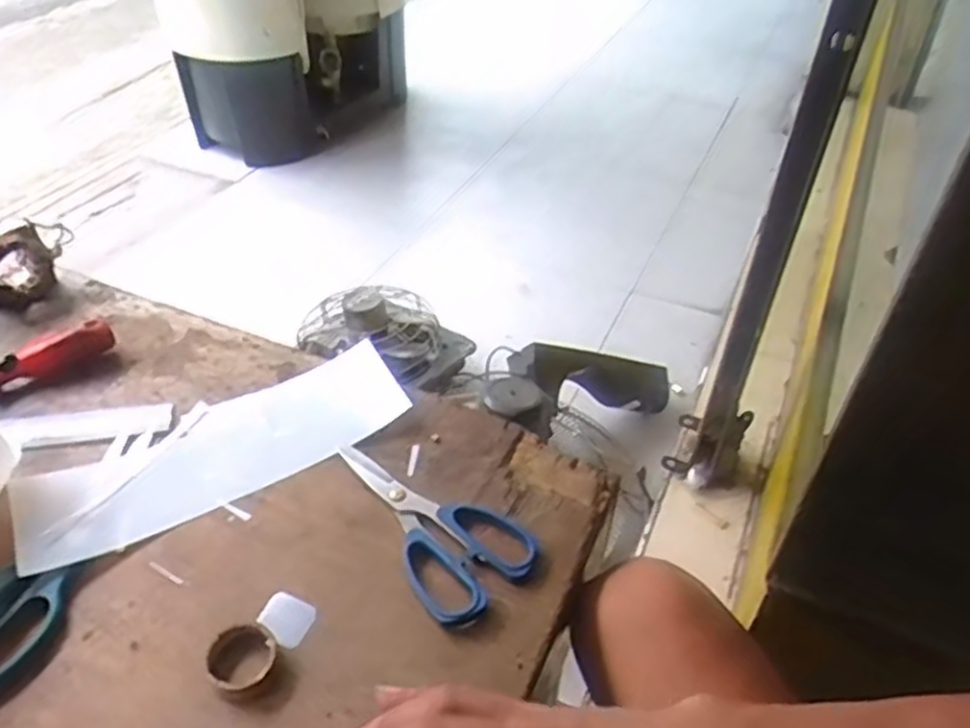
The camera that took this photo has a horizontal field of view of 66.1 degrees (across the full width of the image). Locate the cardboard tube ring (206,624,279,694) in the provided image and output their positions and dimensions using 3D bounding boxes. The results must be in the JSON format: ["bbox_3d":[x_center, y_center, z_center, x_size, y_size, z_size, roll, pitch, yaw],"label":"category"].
[{"bbox_3d":[-0.143,0.175,0.441,0.039,0.016,0.035,-12,45,-16],"label":"cardboard tube ring"}]

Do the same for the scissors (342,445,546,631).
[{"bbox_3d":[-0.045,0.105,0.525,0.086,0.011,0.167,-31,52,-31],"label":"scissors"}]

